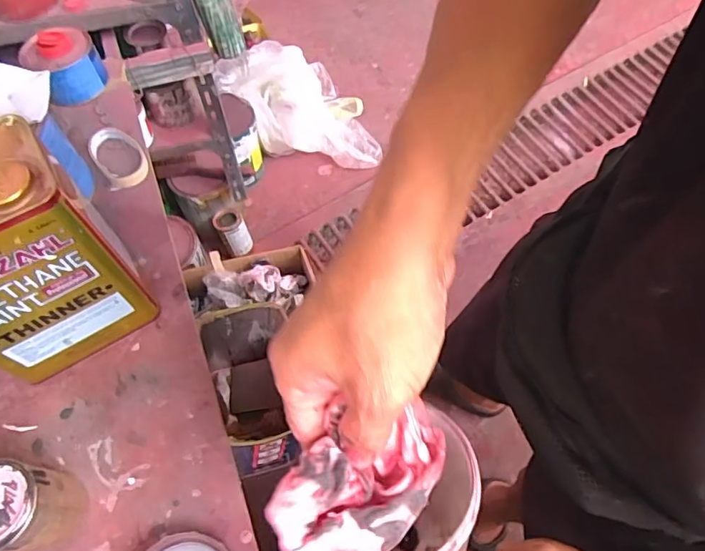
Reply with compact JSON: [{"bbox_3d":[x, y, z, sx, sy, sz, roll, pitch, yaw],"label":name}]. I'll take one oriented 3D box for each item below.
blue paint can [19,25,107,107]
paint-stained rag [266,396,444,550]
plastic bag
[{"bbox_3d":[-0.424,-0.313,0.771,0.093,0.077,0.092,0,62,1],"label":"blue paint can"},{"bbox_3d":[0.008,0.112,0.264,0.091,0.048,0.062,-16,63,-7],"label":"paint-stained rag"},{"bbox_3d":[-0.156,-0.484,1.536,0.373,0.183,0.445,-24,64,-11],"label":"plastic bag"}]

